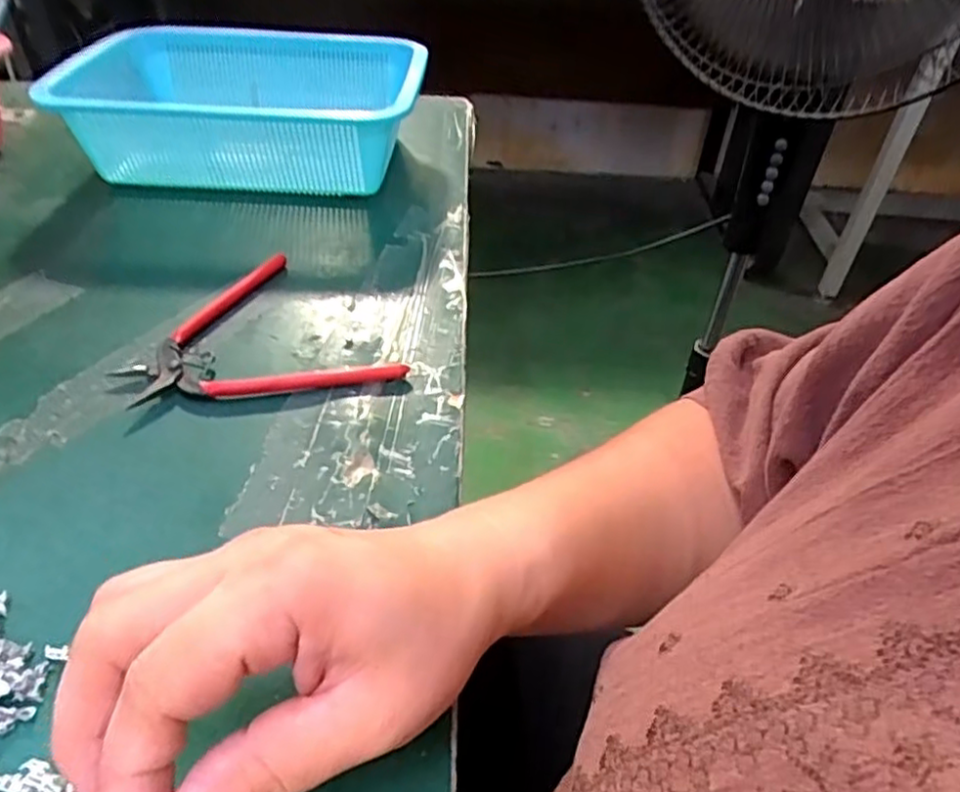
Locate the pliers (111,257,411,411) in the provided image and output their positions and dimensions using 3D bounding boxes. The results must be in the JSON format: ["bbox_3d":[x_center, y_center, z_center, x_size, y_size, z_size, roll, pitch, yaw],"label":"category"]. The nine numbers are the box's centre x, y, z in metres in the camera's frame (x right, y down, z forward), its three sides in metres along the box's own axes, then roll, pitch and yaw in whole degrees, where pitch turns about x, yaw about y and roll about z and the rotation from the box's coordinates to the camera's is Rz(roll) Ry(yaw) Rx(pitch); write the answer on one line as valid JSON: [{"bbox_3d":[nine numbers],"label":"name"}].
[{"bbox_3d":[-0.126,-0.044,0.404,0.144,0.011,0.130,-8,43,-11],"label":"pliers"}]

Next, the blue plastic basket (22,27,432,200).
[{"bbox_3d":[-0.179,-0.228,0.558,0.250,0.079,0.184,6,42,4],"label":"blue plastic basket"}]

